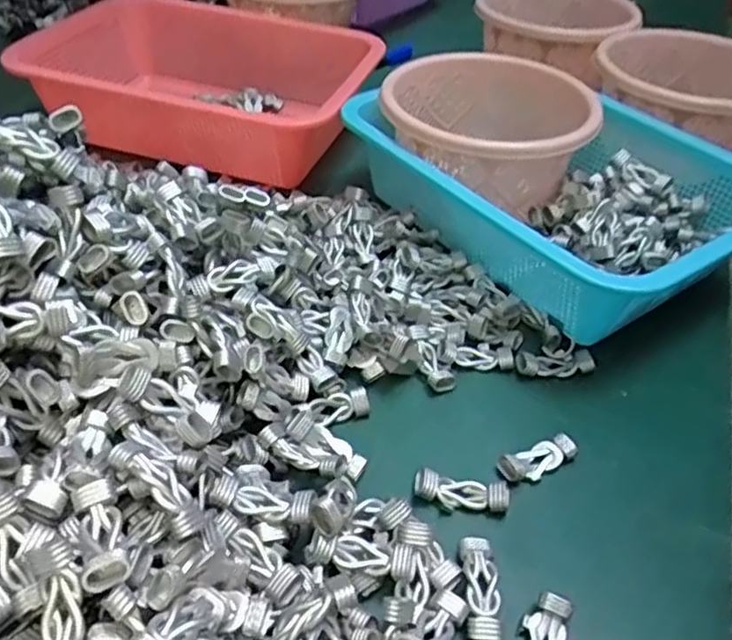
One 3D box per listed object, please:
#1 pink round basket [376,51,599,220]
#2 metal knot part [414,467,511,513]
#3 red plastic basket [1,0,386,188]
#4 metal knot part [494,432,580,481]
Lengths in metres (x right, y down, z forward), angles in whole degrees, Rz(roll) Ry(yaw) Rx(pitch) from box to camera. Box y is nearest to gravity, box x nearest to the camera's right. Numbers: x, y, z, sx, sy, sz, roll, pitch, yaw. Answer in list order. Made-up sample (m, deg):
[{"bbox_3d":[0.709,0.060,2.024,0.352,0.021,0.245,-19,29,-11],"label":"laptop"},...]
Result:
[{"bbox_3d":[0.086,-0.140,0.498,0.147,0.064,0.162,5,42,-2],"label":"pink round basket"},{"bbox_3d":[0.046,0.082,0.328,0.045,0.009,0.015,9,42,2],"label":"metal knot part"},{"bbox_3d":[-0.132,-0.196,0.571,0.264,0.071,0.163,13,43,7],"label":"red plastic basket"},{"bbox_3d":[0.087,0.070,0.346,0.040,0.010,0.017,-20,48,-26],"label":"metal knot part"}]

